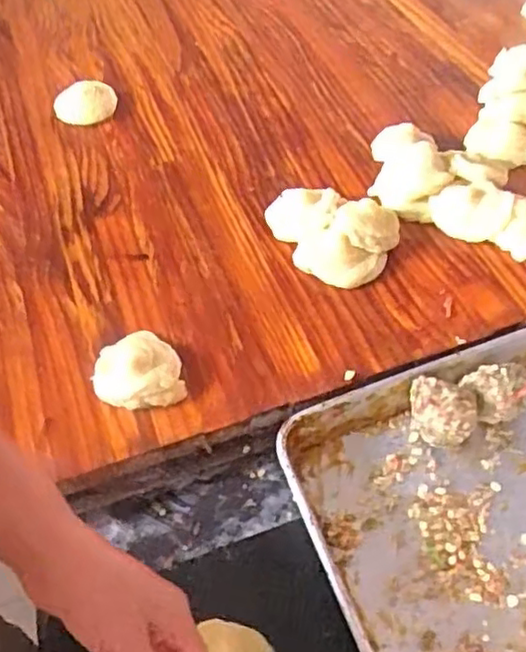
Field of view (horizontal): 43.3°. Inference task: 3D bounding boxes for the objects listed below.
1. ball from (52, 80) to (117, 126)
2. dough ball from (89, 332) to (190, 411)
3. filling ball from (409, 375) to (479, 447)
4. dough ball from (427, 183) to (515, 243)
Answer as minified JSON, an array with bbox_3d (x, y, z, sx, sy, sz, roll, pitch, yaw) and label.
[{"bbox_3d":[-0.246,-0.308,0.912,0.085,0.031,0.057,-18,53,-9],"label":"ball"},{"bbox_3d":[-0.123,0.044,0.636,0.082,0.027,0.082,-2,52,3],"label":"dough ball"},{"bbox_3d":[0.163,0.084,0.609,0.057,0.056,0.055,-2,52,3],"label":"filling ball"},{"bbox_3d":[0.229,-0.125,0.732,0.086,0.038,0.060,-2,52,3],"label":"dough ball"}]

